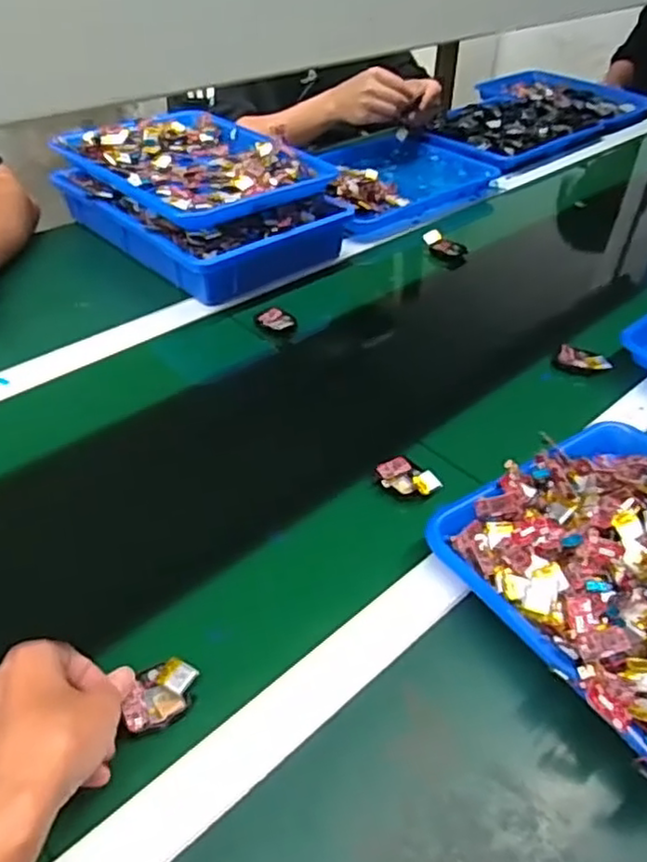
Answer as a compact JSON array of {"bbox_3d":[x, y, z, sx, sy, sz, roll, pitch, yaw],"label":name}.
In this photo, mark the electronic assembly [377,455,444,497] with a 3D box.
[{"bbox_3d":[0.074,0.040,0.586,0.055,0.013,0.037,18,44,16],"label":"electronic assembly"}]

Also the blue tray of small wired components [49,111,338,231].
[{"bbox_3d":[-0.166,-0.347,0.871,0.303,0.035,0.238,34,50,31],"label":"blue tray of small wired components"}]

